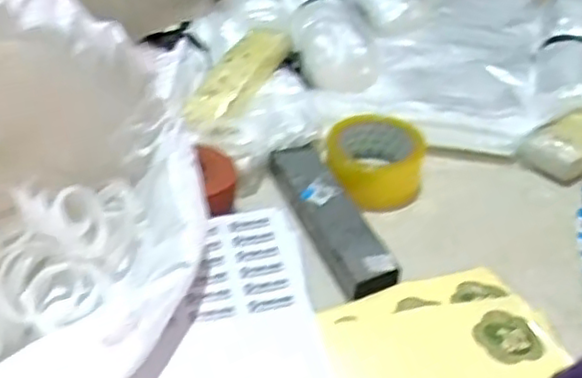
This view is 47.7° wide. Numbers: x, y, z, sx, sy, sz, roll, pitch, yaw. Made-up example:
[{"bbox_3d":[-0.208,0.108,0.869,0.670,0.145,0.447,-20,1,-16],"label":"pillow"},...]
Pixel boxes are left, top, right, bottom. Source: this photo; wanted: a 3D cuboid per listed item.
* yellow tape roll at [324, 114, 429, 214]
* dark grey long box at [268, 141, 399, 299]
[{"bbox_3d":[0.088,-0.031,0.696,0.099,0.062,0.099,1,40,-1],"label":"yellow tape roll"},{"bbox_3d":[0.037,0.023,0.641,0.052,0.028,0.202,-13,42,-17],"label":"dark grey long box"}]

